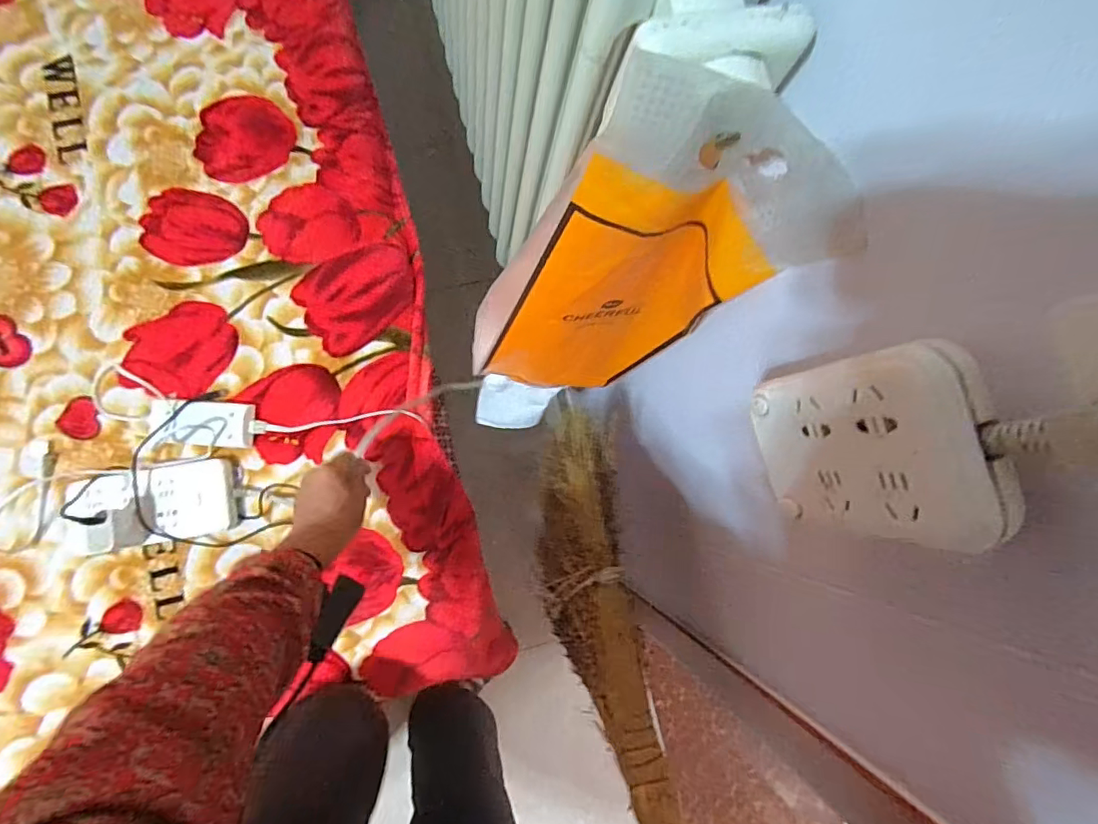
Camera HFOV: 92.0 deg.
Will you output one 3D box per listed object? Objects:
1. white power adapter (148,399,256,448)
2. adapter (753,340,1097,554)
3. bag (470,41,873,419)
[{"bbox_3d":[-0.456,0.015,0.698,0.131,0.036,0.056,5,84,-7],"label":"white power adapter"},{"bbox_3d":[0.165,0.012,0.236,0.040,0.178,0.084,-16,87,-9],"label":"adapter"},{"bbox_3d":[0.024,-0.080,0.512,0.196,0.530,0.127,-25,88,-10],"label":"bag"}]

